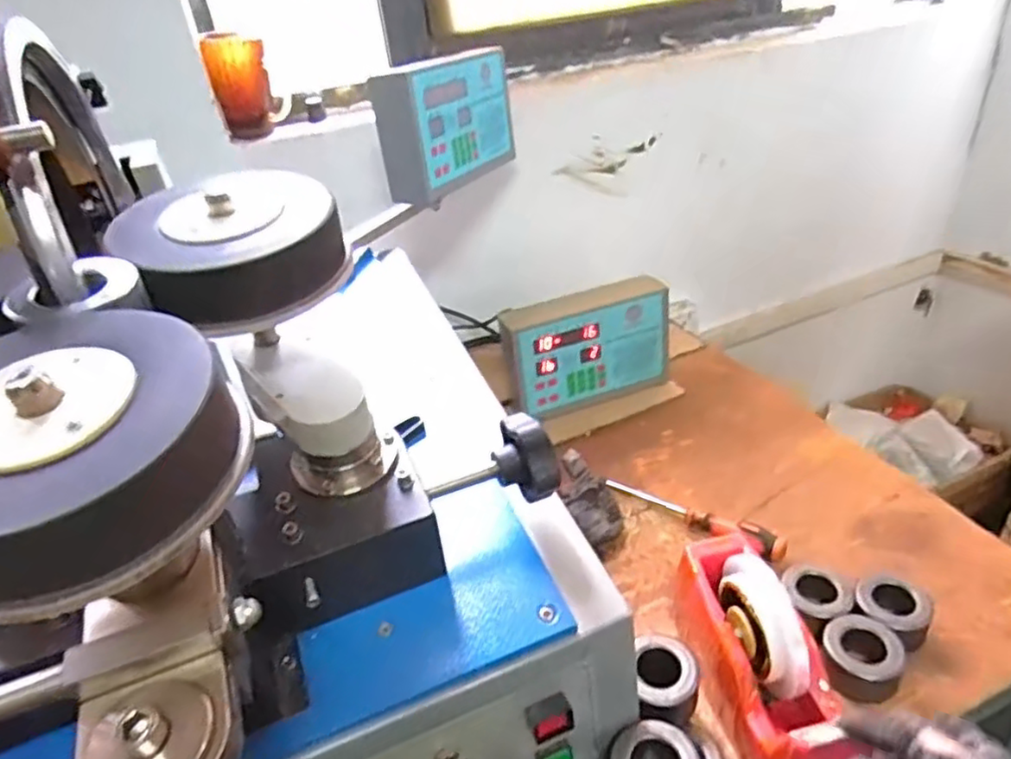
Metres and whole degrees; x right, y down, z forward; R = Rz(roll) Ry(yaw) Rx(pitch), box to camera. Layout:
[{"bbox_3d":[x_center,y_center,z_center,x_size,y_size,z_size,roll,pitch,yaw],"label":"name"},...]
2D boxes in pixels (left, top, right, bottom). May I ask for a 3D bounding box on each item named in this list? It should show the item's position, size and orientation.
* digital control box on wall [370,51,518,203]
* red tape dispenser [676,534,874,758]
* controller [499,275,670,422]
[{"bbox_3d":[-0.069,-0.337,0.868,0.057,0.149,0.227,11,37,26],"label":"digital control box on wall"},{"bbox_3d":[0.202,0.227,0.524,0.066,0.111,0.199,-13,33,-8],"label":"red tape dispenser"},{"bbox_3d":[0.114,-0.042,0.901,0.227,0.154,0.044,-14,33,-10],"label":"controller"}]

